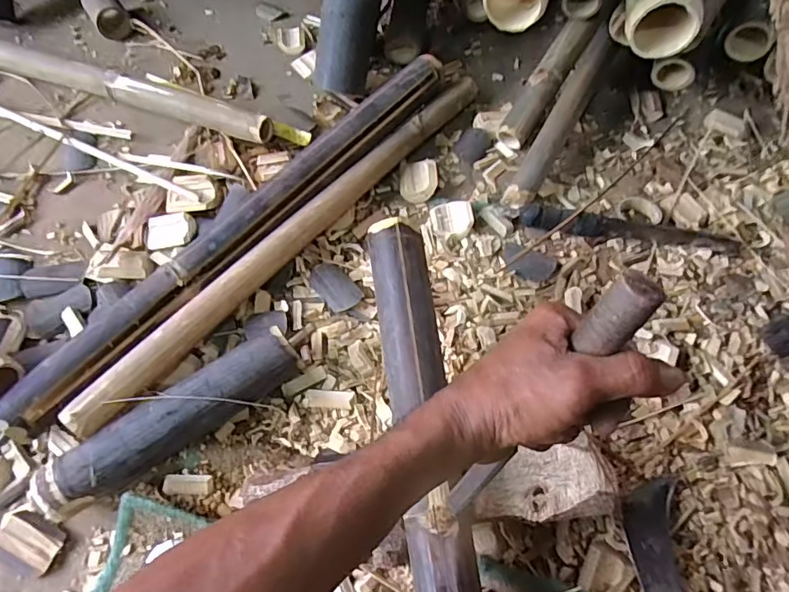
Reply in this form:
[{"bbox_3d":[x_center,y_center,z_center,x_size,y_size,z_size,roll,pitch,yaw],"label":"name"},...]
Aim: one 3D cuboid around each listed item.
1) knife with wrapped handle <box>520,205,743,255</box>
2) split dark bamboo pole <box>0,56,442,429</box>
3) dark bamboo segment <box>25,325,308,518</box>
[{"bbox_3d":[0.286,-0.084,0.626,0.258,0.036,0.036,7,63,5],"label":"knife with wrapped handle"},{"bbox_3d":[-0.164,-0.098,0.606,0.046,0.029,0.638,37,69,18],"label":"split dark bamboo pole"},{"bbox_3d":[-0.219,0.124,0.521,0.264,0.056,0.058,-29,66,-13],"label":"dark bamboo segment"}]

